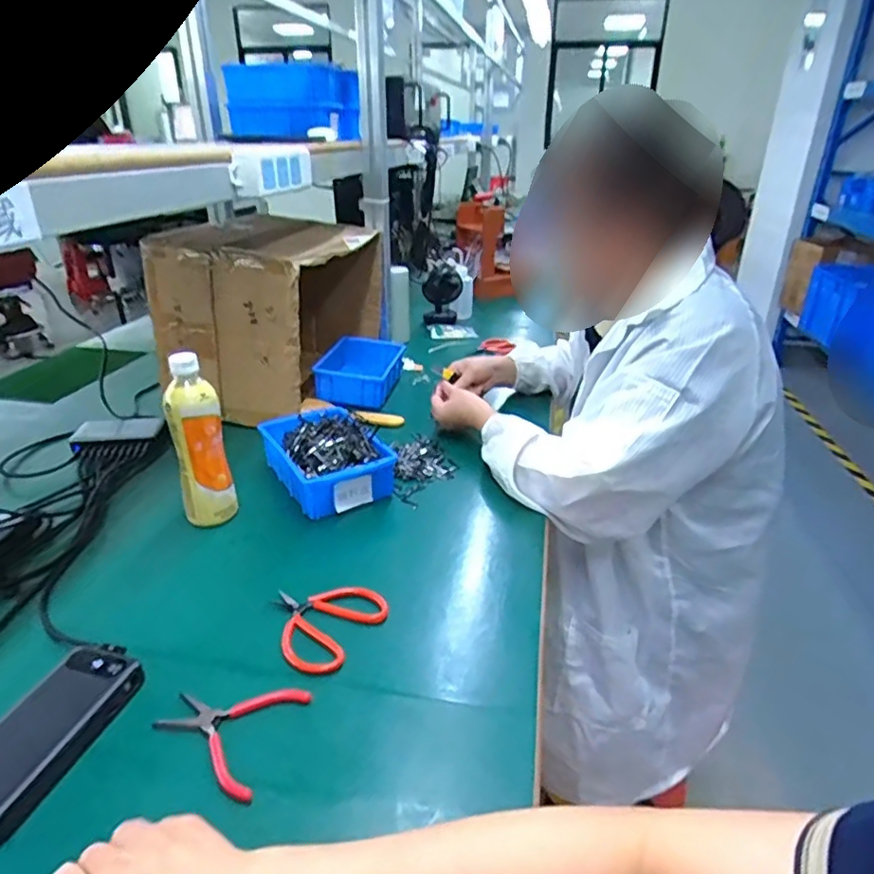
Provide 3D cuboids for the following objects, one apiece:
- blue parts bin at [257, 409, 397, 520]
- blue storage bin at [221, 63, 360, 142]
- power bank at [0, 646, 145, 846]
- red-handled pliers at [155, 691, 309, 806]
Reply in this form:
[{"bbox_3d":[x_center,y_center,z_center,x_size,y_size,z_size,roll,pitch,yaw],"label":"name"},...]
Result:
[{"bbox_3d":[-0.155,0.026,0.852,0.132,0.071,0.202,-15,30,-28],"label":"blue parts bin"},{"bbox_3d":[-0.283,-0.670,1.208,0.214,0.121,0.154,8,28,16],"label":"blue storage bin"},{"bbox_3d":[-0.315,0.237,0.482,0.072,0.023,0.155,7,27,14],"label":"power bank"},{"bbox_3d":[-0.177,0.239,0.498,0.109,0.005,0.100,7,27,14],"label":"red-handled pliers"}]

